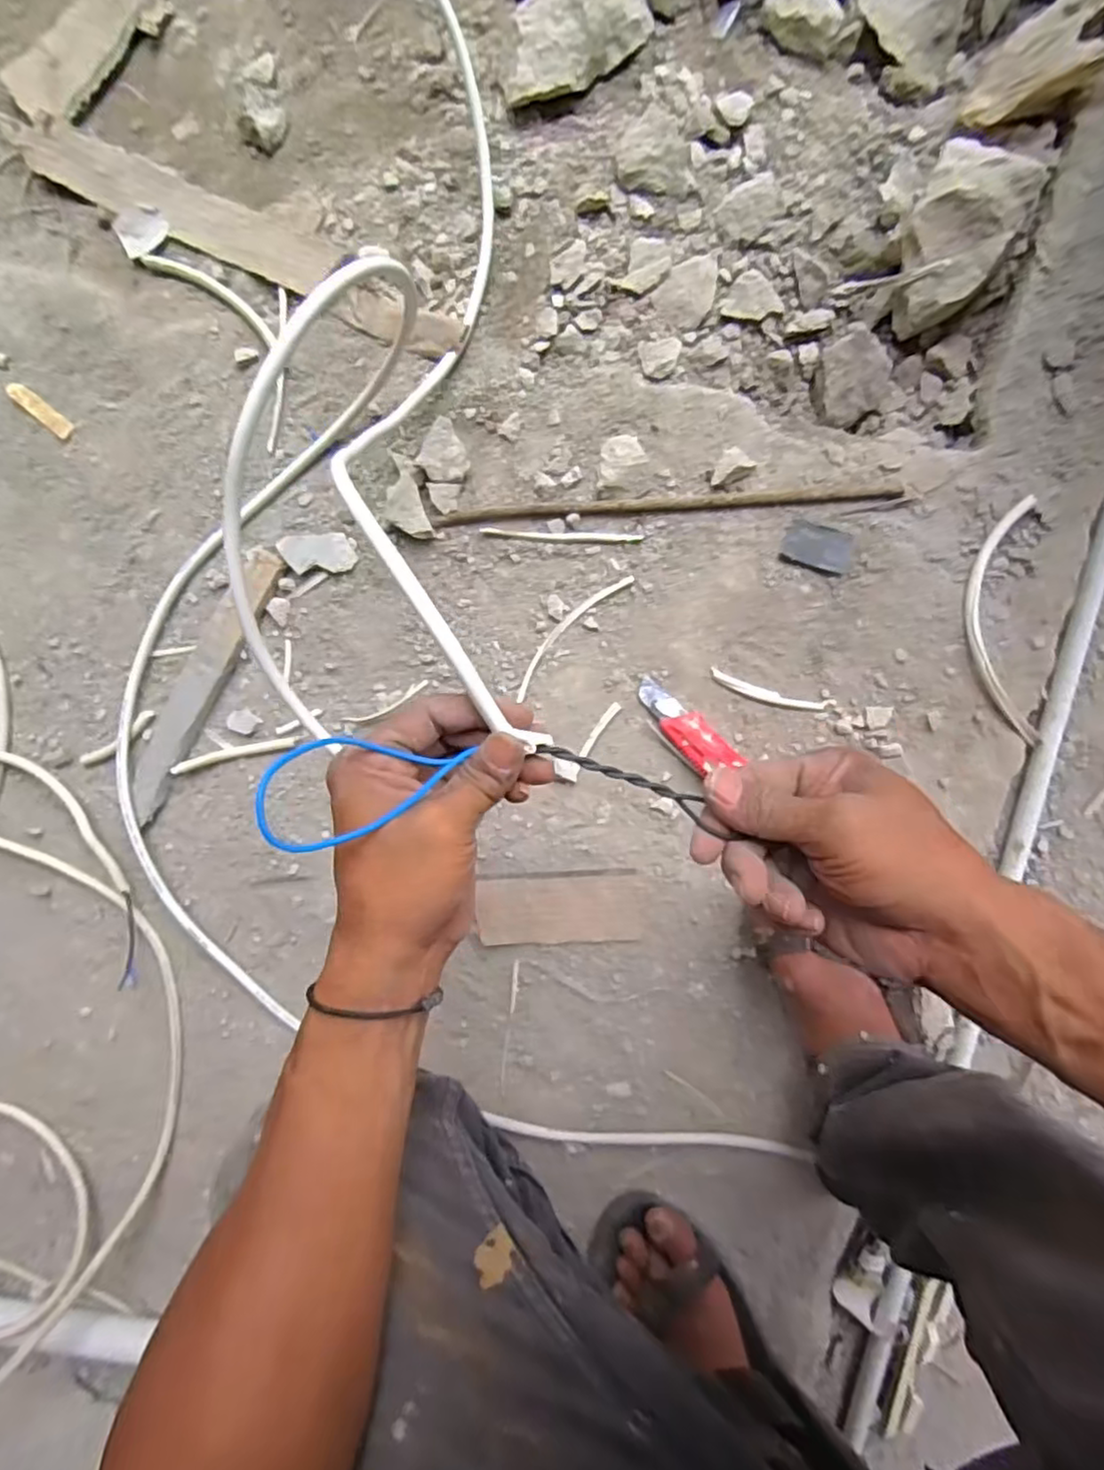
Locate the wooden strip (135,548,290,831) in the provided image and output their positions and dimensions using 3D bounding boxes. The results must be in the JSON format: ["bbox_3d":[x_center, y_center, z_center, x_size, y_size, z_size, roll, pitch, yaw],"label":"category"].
[{"bbox_3d":[-0.294,-0.042,0.557,0.037,0.016,0.246,33,97,2],"label":"wooden strip"}]

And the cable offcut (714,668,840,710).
[{"bbox_3d":[0.174,-0.033,0.531,0.099,0.004,0.014,16,96,4],"label":"cable offcut"}]

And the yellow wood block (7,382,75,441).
[{"bbox_3d":[-0.424,-0.269,0.552,0.059,0.008,0.015,39,97,2],"label":"yellow wood block"}]

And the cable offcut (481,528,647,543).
[{"bbox_3d":[0.008,-0.158,0.531,0.126,0.006,0.007,4,95,5],"label":"cable offcut"}]

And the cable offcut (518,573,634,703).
[{"bbox_3d":[0.013,-0.081,0.533,0.020,0.005,0.131,43,97,1],"label":"cable offcut"}]

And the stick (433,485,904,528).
[{"bbox_3d":[0.085,-0.177,0.516,0.349,0.010,0.011,-2,95,6],"label":"stick"}]

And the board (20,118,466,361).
[{"bbox_3d":[-0.242,-0.391,0.525,0.392,0.017,0.045,28,94,6],"label":"board"}]

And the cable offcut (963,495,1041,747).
[{"bbox_3d":[0.342,-0.081,0.502,0.058,0.012,0.183,-6,94,6],"label":"cable offcut"}]

